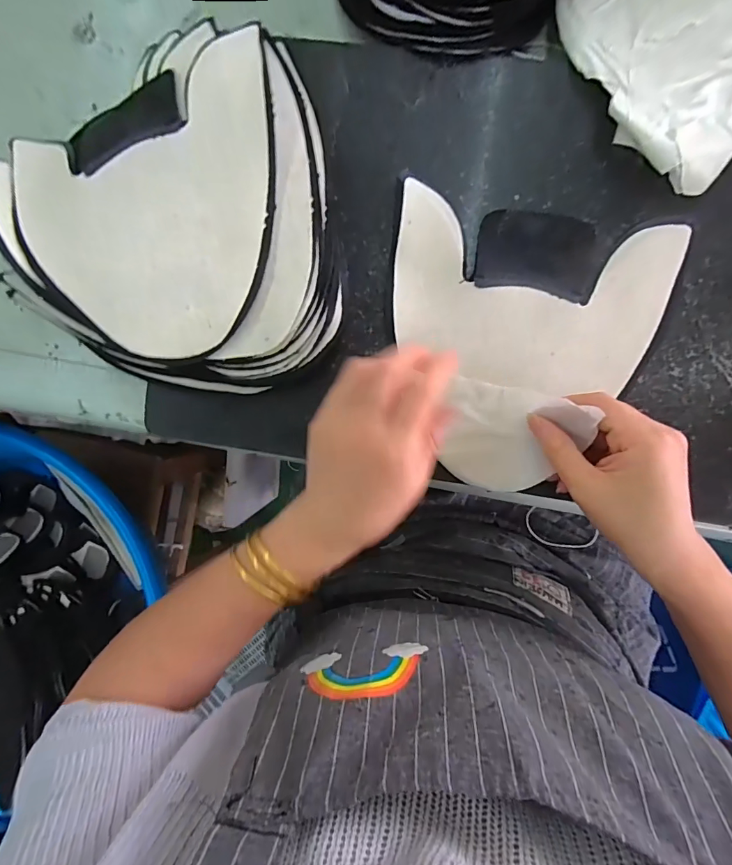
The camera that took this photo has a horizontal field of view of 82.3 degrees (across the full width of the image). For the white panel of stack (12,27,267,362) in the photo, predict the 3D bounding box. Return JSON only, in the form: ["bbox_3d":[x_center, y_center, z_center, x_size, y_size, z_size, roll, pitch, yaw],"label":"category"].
[{"bbox_3d":[-0.155,-0.155,0.277,0.183,0.016,0.196,8,93,7],"label":"white panel of stack"}]

